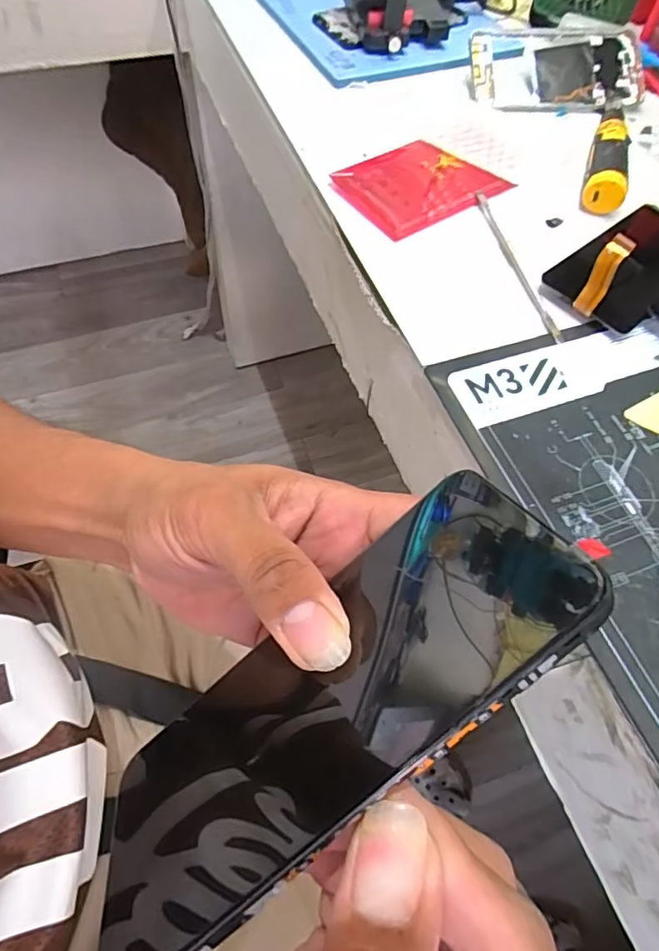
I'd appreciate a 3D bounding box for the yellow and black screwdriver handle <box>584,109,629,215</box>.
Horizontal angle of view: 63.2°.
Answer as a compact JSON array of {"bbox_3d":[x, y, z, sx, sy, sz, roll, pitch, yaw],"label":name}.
[{"bbox_3d":[0.234,-0.275,0.451,0.031,0.027,0.135,16,61,5],"label":"yellow and black screwdriver handle"}]

